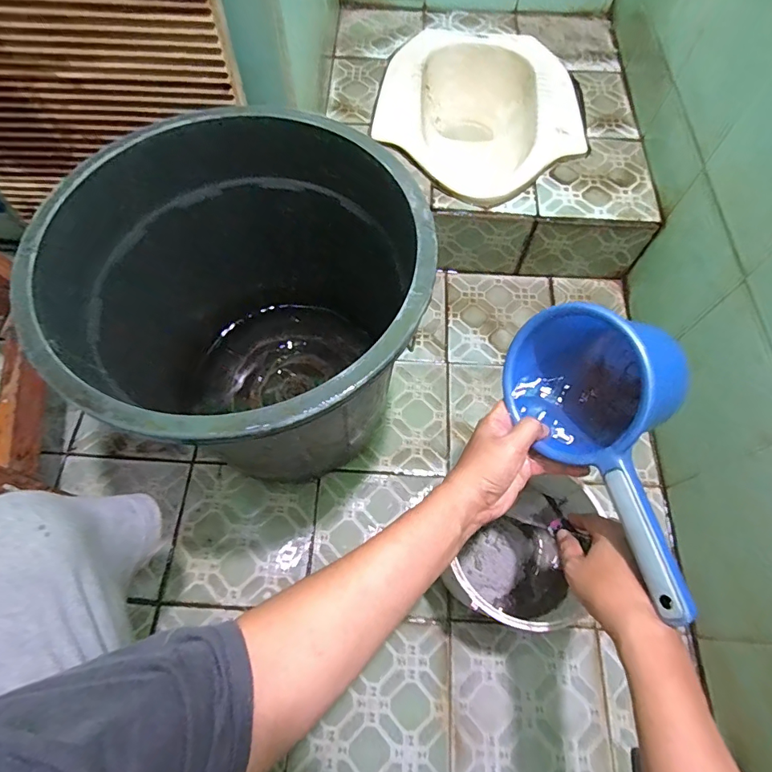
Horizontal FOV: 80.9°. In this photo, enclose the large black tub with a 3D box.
[{"bbox_3d":[-0.145,-0.085,0.602,0.392,0.372,0.441,13,64,6],"label":"large black tub"}]

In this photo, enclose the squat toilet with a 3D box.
[{"bbox_3d":[0.172,-0.501,0.900,0.366,0.139,0.470,4,63,2],"label":"squat toilet"}]

